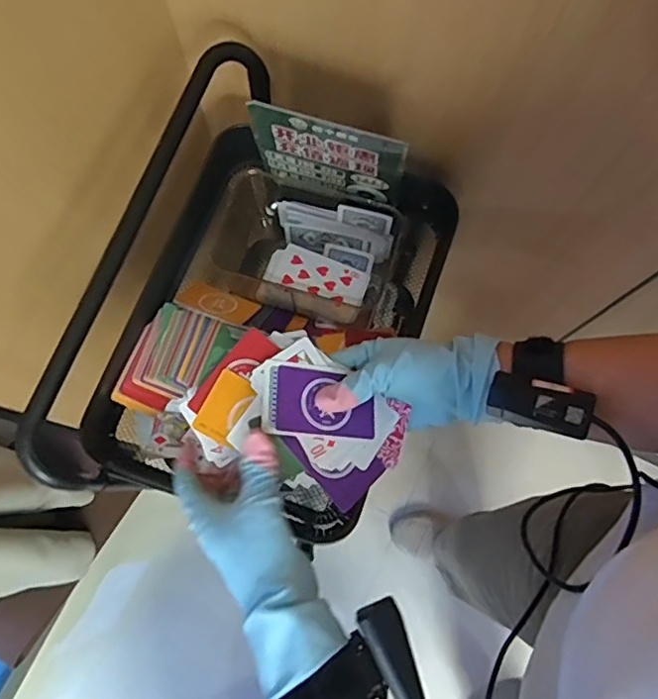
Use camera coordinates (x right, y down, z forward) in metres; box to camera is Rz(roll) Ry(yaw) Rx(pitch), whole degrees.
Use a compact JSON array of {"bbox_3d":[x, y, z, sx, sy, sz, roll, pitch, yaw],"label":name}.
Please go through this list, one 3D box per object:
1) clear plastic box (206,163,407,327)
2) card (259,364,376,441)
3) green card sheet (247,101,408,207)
[{"bbox_3d":[-0.025,-0.114,0.637,0.185,0.085,0.123,19,76,4],"label":"clear plastic box"},{"bbox_3d":[-0.007,0.042,0.468,0.091,0.007,0.060,6,72,-19],"label":"card"},{"bbox_3d":[-0.001,-0.187,0.560,0.147,0.140,0.006,17,84,5],"label":"green card sheet"}]

